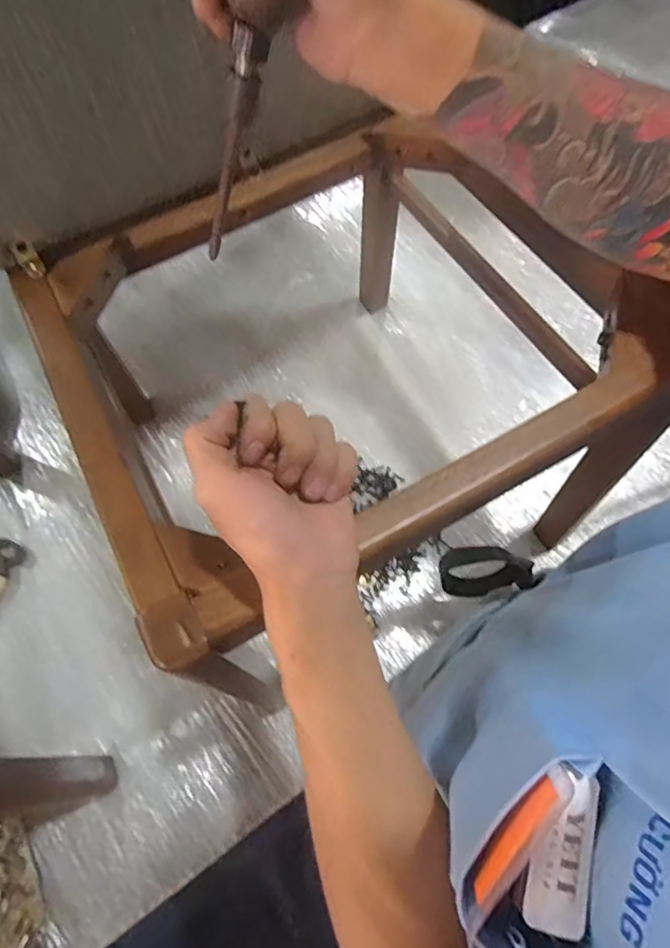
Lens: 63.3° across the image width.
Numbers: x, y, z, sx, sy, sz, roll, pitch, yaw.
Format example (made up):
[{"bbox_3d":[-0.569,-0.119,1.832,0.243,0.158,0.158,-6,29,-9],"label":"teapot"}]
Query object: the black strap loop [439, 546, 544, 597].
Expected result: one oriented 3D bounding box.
[{"bbox_3d":[0.152,0.102,0.565,0.081,0.146,0.033,22,69,11],"label":"black strap loop"}]

